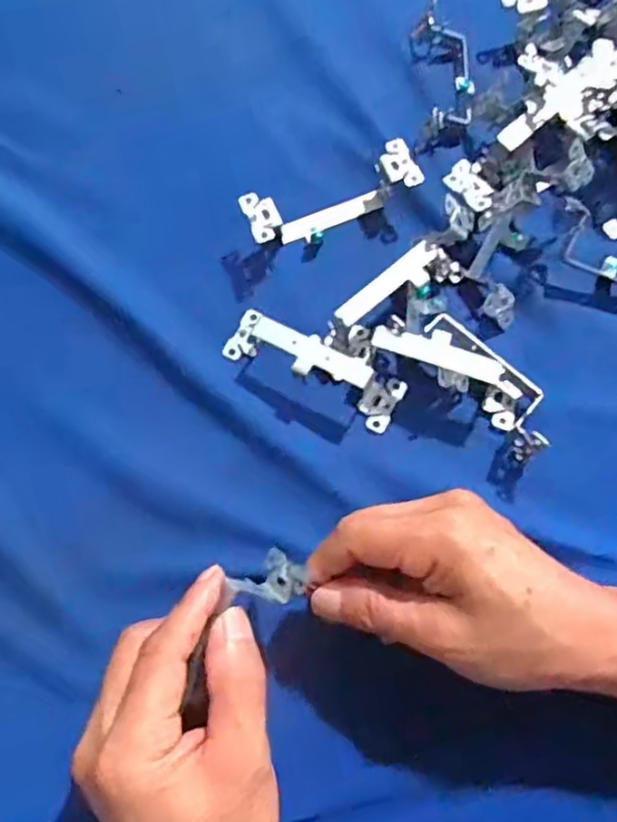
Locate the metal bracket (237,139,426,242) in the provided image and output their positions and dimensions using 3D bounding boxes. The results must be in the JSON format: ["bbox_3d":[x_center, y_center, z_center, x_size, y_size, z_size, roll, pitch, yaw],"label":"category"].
[{"bbox_3d":[0.014,-0.129,0.402,0.106,0.027,0.031,-22,74,-4],"label":"metal bracket"}]

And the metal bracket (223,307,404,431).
[{"bbox_3d":[0.003,-0.027,0.366,0.104,0.029,0.033,25,76,9],"label":"metal bracket"}]

